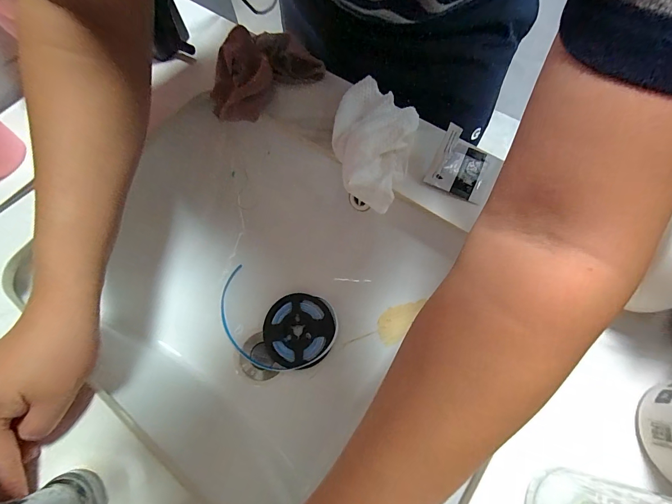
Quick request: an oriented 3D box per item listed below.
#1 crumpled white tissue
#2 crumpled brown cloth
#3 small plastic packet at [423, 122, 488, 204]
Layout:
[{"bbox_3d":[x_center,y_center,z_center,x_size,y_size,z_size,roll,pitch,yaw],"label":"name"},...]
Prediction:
[{"bbox_3d":[0.036,-0.120,0.333,0.086,0.032,0.151,13,68,8],"label":"crumpled white tissue"},{"bbox_3d":[-0.084,-0.205,0.368,0.126,0.057,0.073,-32,70,-11],"label":"crumpled brown cloth"},{"bbox_3d":[0.123,-0.088,0.313,0.051,0.031,0.055,26,70,12],"label":"small plastic packet"}]

